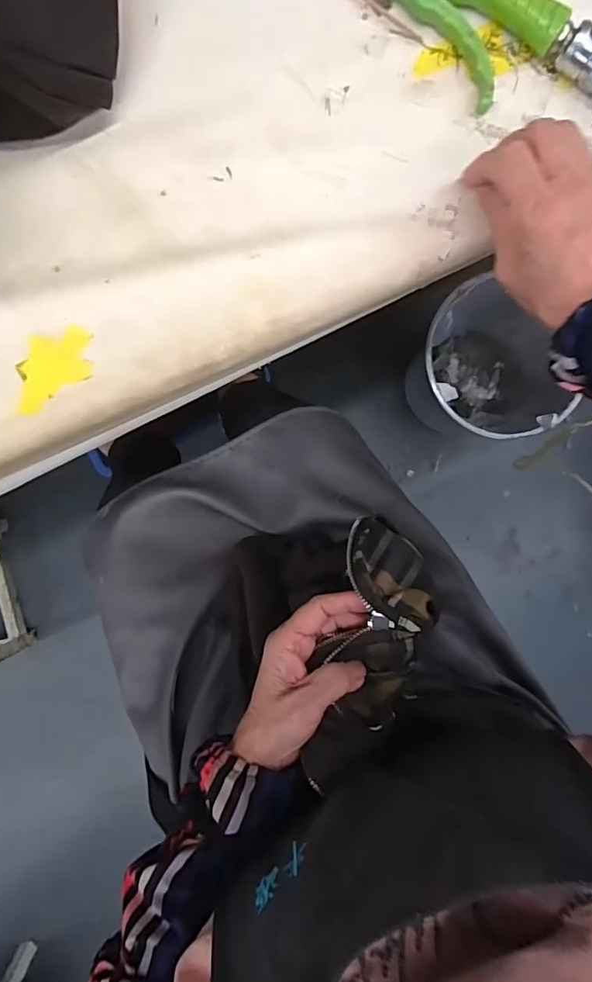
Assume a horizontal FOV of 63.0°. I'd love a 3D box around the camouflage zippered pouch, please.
[{"bbox_3d":[0.057,0.088,0.339,0.073,0.064,0.138,8,75,3],"label":"camouflage zippered pouch"}]

